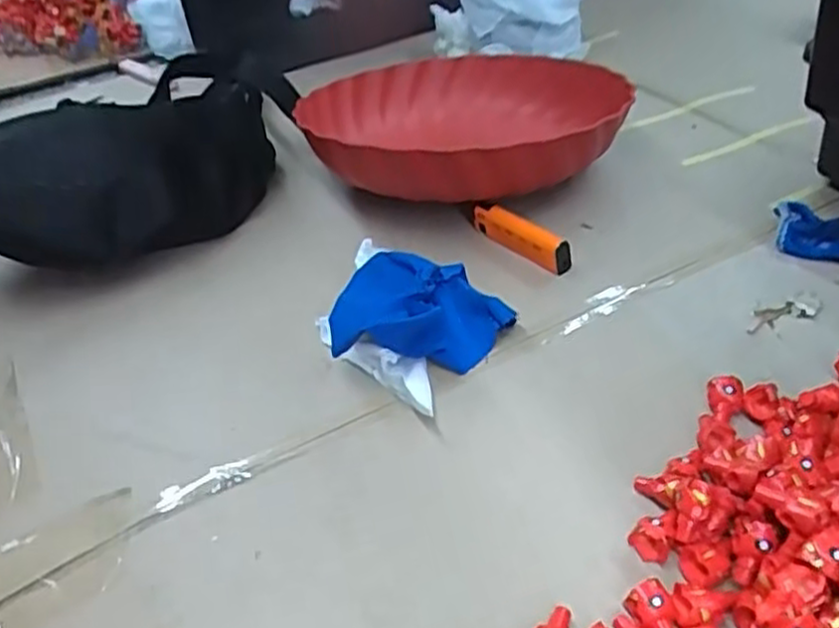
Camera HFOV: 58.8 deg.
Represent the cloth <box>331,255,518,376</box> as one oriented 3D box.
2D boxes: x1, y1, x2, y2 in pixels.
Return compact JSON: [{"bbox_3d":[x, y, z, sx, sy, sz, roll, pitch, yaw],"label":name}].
[{"bbox_3d":[0.001,-0.003,0.423,0.100,0.039,0.080,3,42,12],"label":"cloth"}]

